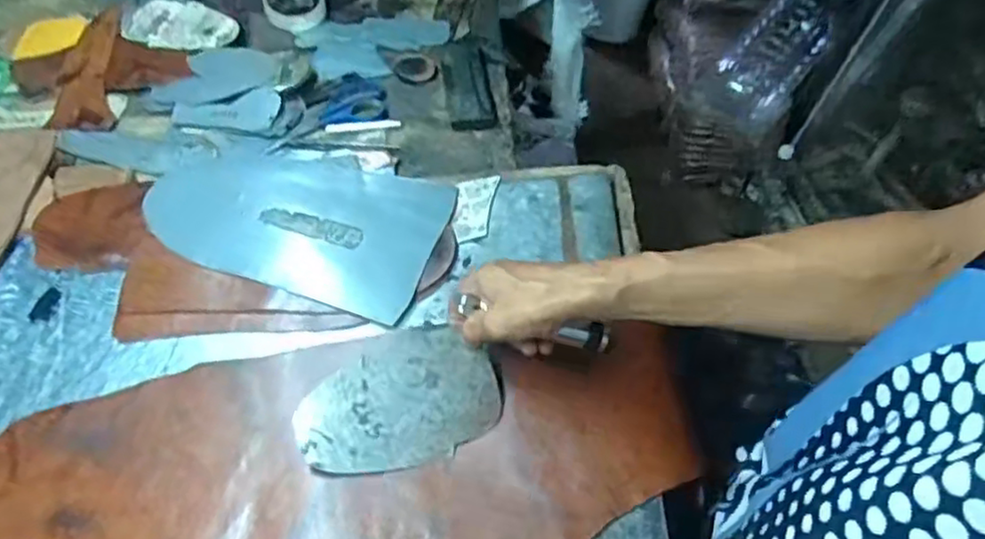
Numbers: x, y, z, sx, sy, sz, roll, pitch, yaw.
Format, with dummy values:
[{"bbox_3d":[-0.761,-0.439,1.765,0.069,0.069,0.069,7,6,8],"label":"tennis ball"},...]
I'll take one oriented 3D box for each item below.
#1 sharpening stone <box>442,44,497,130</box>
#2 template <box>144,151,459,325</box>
[{"bbox_3d":[-0.031,-0.229,0.854,0.055,0.021,0.162,-6,52,-5],"label":"sharpening stone"},{"bbox_3d":[-0.214,-0.060,0.705,0.329,0.035,0.171,14,53,10],"label":"template"}]

